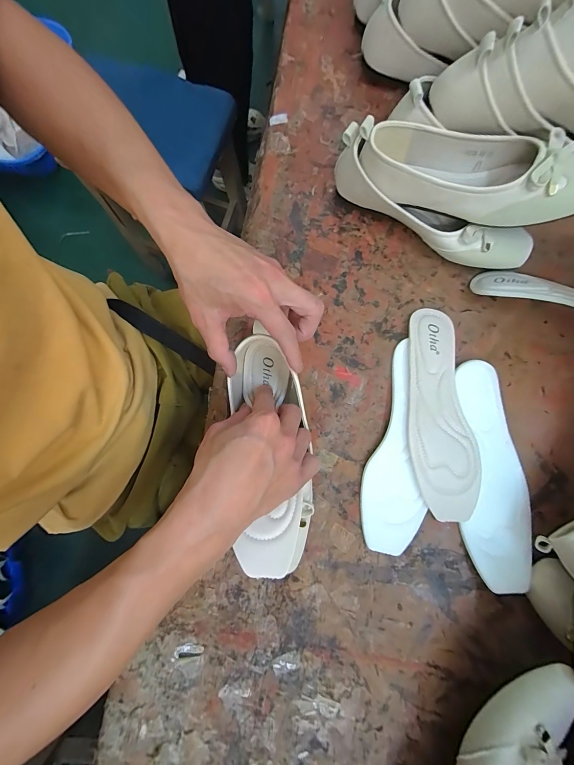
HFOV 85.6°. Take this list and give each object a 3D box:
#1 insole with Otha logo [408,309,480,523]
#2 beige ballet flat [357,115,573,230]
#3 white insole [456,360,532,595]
[{"bbox_3d":[0.174,0.032,0.360,0.071,0.015,0.238,-2,80,-1],"label":"insole with Otha logo"},{"bbox_3d":[0.200,-0.230,0.335,0.241,0.061,0.078,18,81,3],"label":"beige ballet flat"},{"bbox_3d":[0.233,0.098,0.348,0.075,0.016,0.238,1,80,0],"label":"white insole"}]

